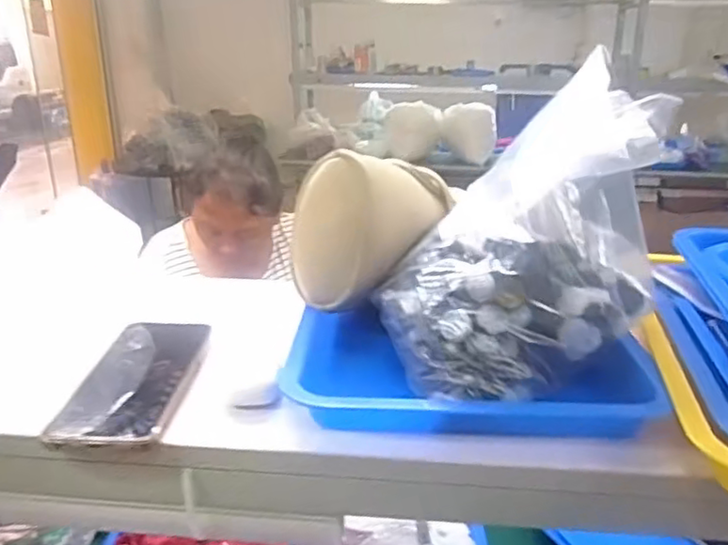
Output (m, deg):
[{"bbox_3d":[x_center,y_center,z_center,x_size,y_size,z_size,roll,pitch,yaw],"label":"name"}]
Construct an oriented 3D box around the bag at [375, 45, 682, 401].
[{"bbox_3d":[0.122,-0.030,0.490,0.184,0.194,0.257,12,24,28],"label":"bag"}]

